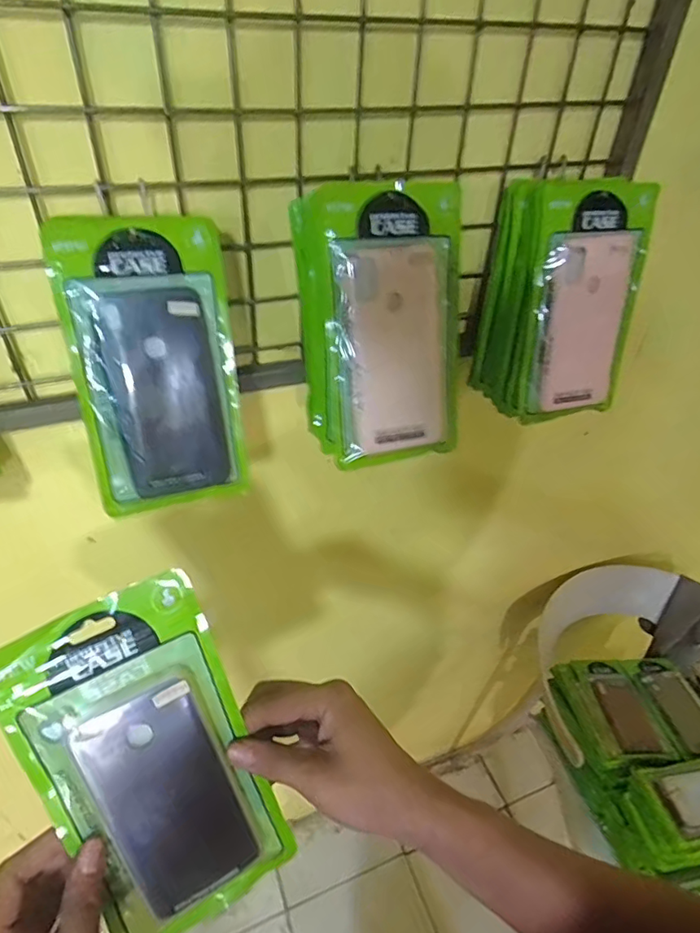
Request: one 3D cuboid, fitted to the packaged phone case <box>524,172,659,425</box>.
[{"bbox_3d":[0.219,-0.149,0.503,0.112,0.211,0.029,-9,31,-10],"label":"packaged phone case"}]

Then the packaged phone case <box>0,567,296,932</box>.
[{"bbox_3d":[-0.113,0.177,0.313,0.110,0.207,0.010,-23,10,-21],"label":"packaged phone case"}]

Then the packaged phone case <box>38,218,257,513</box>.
[{"bbox_3d":[-0.143,-0.069,0.402,0.113,0.215,0.010,-11,21,-20],"label":"packaged phone case"}]

